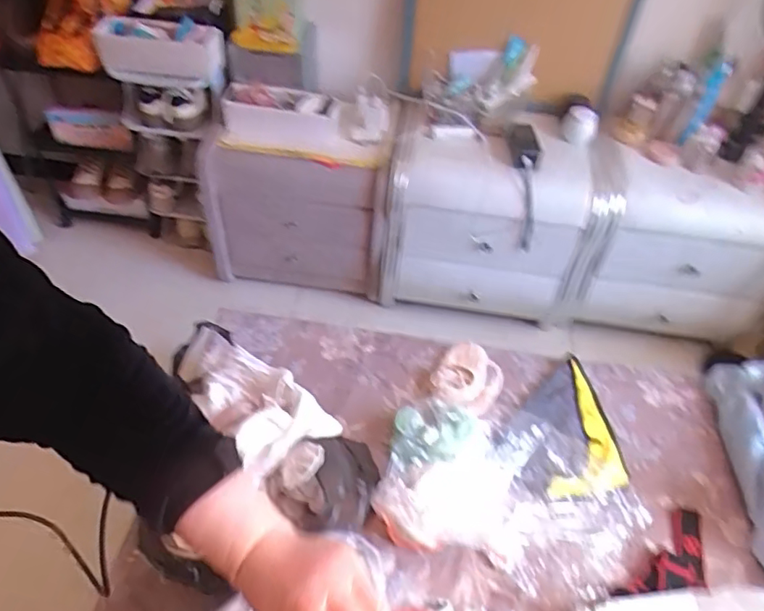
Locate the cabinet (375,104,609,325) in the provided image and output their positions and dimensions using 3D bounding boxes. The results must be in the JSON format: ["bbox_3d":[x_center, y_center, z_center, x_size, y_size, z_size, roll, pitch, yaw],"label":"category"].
[{"bbox_3d":[0.258,-0.230,1.475,0.500,0.426,0.290,7,48,0],"label":"cabinet"}]

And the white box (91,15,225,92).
[{"bbox_3d":[-0.514,-0.591,1.288,0.278,0.116,0.087,4,48,-3],"label":"white box"}]

